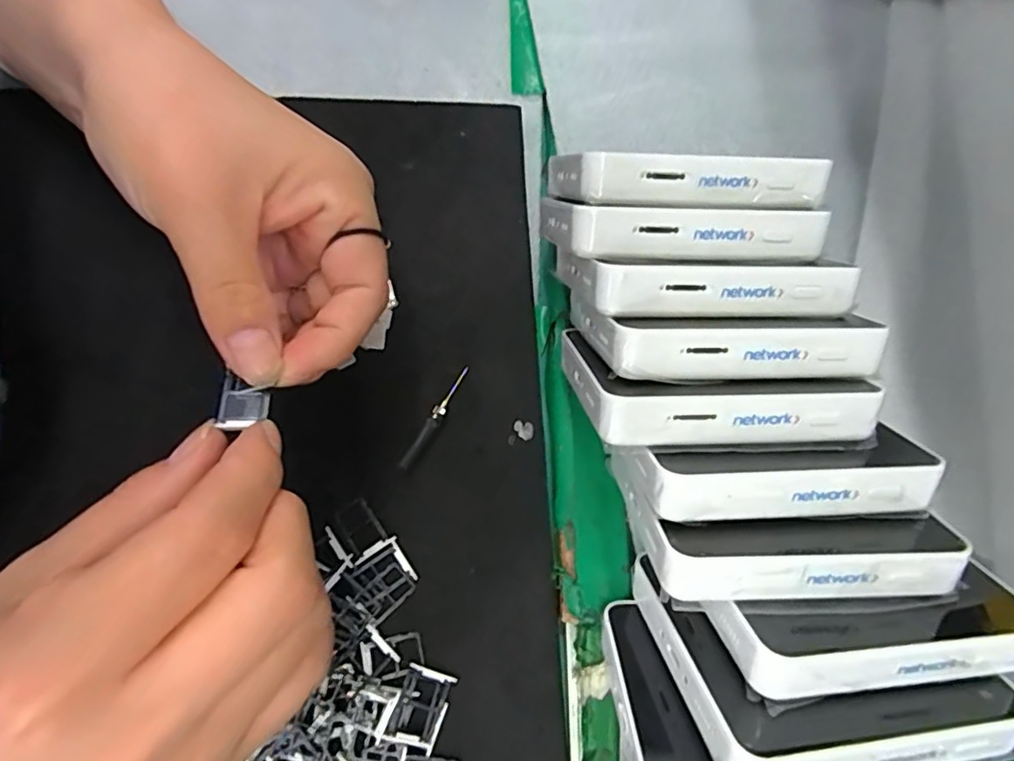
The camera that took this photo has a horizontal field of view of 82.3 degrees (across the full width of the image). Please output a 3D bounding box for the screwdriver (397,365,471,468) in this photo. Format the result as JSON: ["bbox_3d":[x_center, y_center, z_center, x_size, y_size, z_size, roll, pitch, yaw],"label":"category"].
[{"bbox_3d":[-0.031,0.016,0.253,0.005,0.009,0.052,30,73,3],"label":"screwdriver"}]

